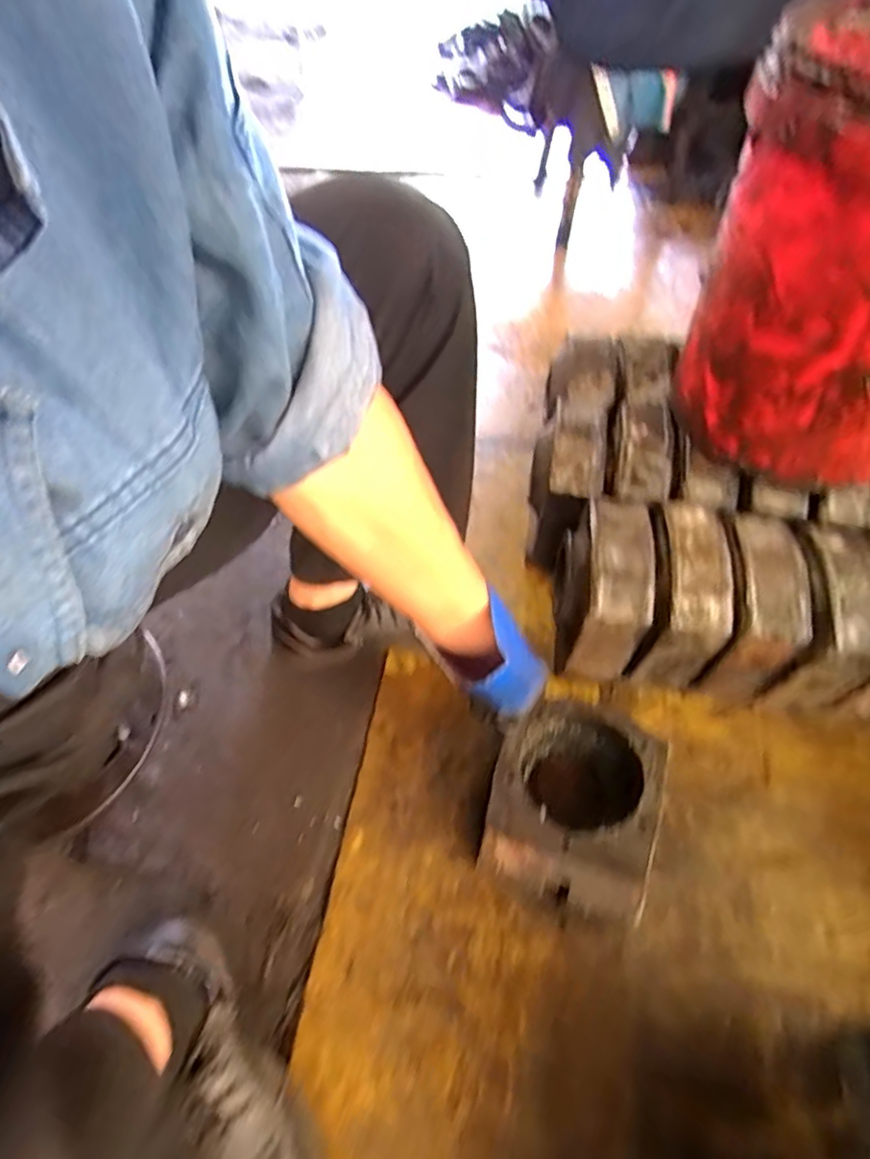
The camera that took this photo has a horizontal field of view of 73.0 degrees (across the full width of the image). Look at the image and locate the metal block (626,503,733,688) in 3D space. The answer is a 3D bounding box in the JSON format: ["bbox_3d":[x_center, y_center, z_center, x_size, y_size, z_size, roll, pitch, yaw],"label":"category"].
[{"bbox_3d":[0.269,0.022,0.659,0.065,0.168,0.161,8,59,8],"label":"metal block"}]

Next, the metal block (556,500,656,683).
[{"bbox_3d":[0.183,0.010,0.658,0.079,0.152,0.158,5,59,6],"label":"metal block"}]

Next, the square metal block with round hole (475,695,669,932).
[{"bbox_3d":[0.136,0.228,0.596,0.154,0.088,0.188,14,57,10],"label":"square metal block with round hole"}]

